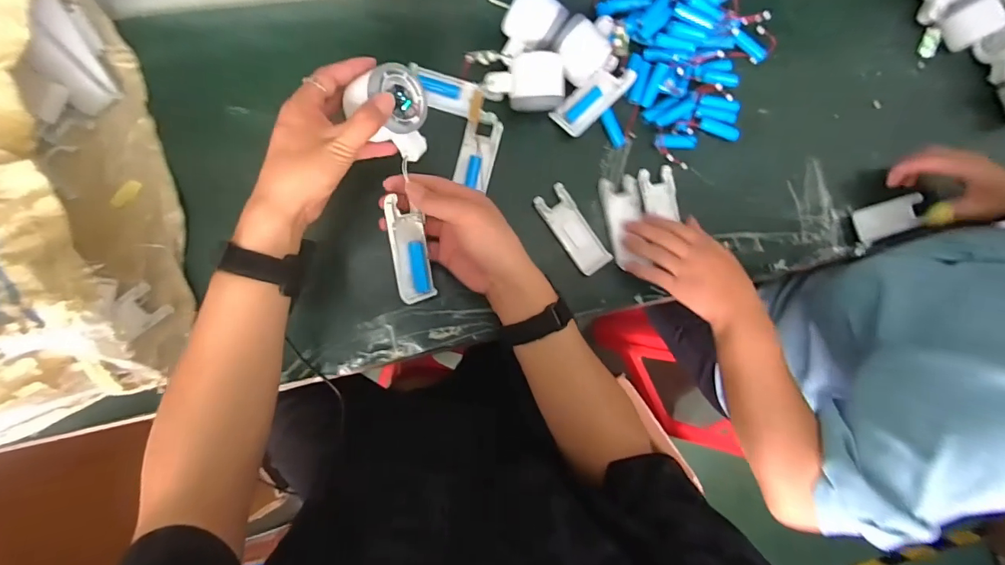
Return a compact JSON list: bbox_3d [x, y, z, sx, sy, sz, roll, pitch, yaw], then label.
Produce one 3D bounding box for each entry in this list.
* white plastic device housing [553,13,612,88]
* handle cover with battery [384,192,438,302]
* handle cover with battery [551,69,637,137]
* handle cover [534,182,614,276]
[{"bbox_3d":[0.087,-0.258,0.513,0.057,0.041,0.059,43,82,-4],"label":"white plastic device housing"},{"bbox_3d":[-0.091,-0.031,0.446,0.037,0.022,0.102,-13,103,-9],"label":"handle cover with battery"},{"bbox_3d":[0.105,-0.214,0.533,0.104,0.020,0.041,-44,94,-8],"label":"handle cover with battery"},{"bbox_3d":[0.082,-0.060,0.528,0.041,0.006,0.106,-35,93,-9],"label":"handle cover"}]

